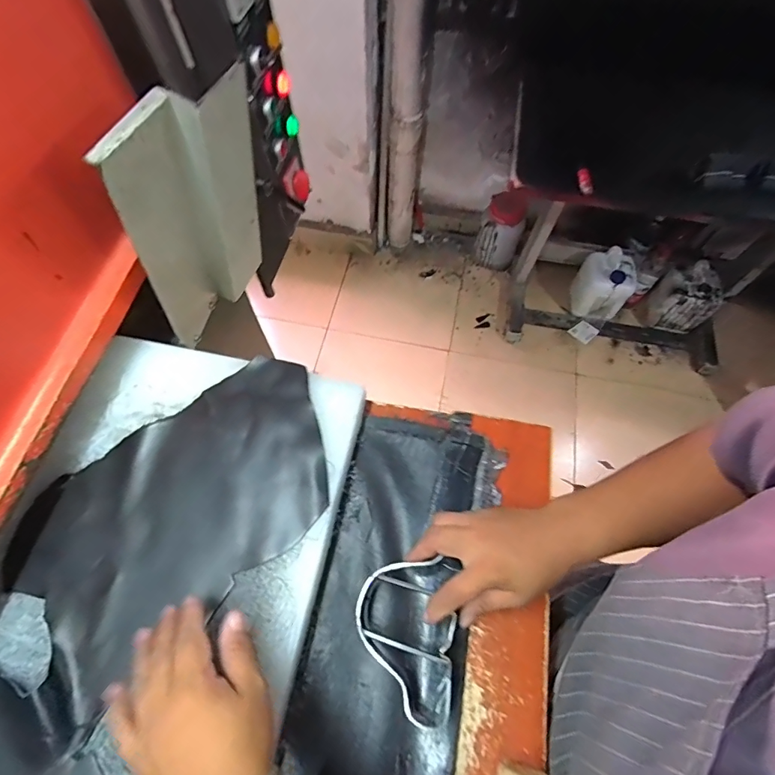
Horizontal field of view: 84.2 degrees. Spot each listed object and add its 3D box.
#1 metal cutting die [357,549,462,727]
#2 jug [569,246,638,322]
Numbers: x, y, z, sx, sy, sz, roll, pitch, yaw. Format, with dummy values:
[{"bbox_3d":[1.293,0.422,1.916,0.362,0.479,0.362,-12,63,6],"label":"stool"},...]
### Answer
[{"bbox_3d":[0.014,0.215,0.376,0.086,0.036,0.131,9,65,3],"label":"metal cutting die"},{"bbox_3d":[0.849,-0.399,1.702,0.176,0.230,0.188,0,65,-1],"label":"jug"}]

